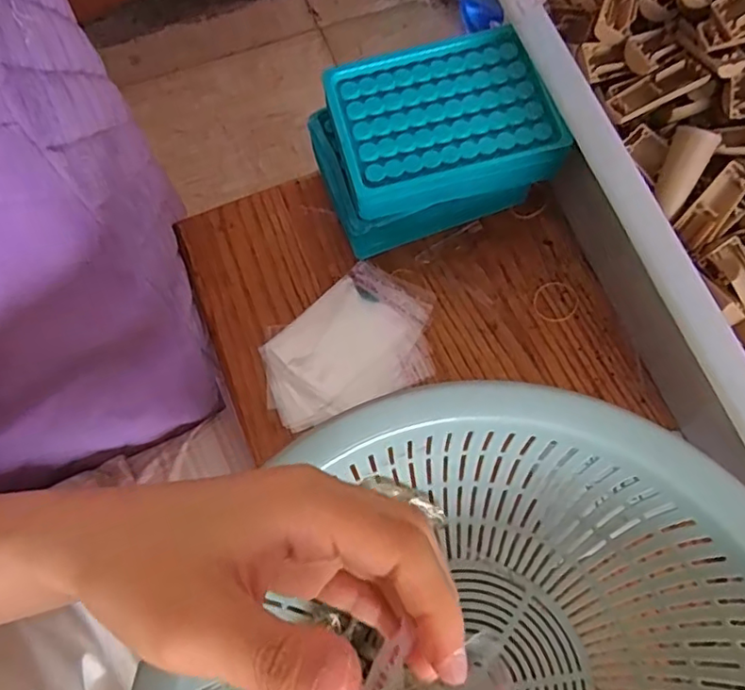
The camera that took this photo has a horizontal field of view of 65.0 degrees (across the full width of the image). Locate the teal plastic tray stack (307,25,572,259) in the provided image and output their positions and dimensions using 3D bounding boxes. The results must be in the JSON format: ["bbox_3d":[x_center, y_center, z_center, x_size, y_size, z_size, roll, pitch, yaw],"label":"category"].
[{"bbox_3d":[0.035,-0.127,0.392,0.137,0.089,0.094,-15,72,-4],"label":"teal plastic tray stack"}]

